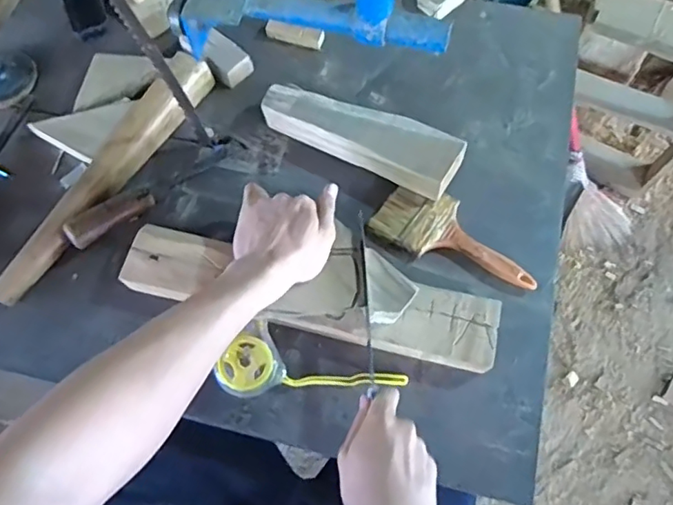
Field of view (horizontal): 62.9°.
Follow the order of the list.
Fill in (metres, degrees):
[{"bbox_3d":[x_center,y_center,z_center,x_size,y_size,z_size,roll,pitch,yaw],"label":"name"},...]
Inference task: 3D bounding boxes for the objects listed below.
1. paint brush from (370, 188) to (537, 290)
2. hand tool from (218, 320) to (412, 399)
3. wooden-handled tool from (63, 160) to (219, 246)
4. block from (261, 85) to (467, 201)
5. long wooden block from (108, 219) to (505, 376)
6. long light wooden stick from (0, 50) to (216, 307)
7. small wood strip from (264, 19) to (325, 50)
[{"bbox_3d":[0.135,-0.013,0.625,0.187,0.022,0.081,33,71,14],"label":"paint brush"},{"bbox_3d":[-0.027,0.106,0.570,0.189,0.030,0.071,-4,66,0],"label":"hand tool"},{"bbox_3d":[-0.217,-0.071,0.648,0.206,0.023,0.026,-36,72,-27],"label":"wooden-handled tool"},{"bbox_3d":[0.027,-0.141,0.666,0.246,0.052,0.071,27,69,12],"label":"block"},{"bbox_3d":[-0.030,0.041,0.572,0.391,0.039,0.079,11,70,6],"label":"long wooden block"},{"bbox_3d":[-0.272,-0.093,0.655,0.055,0.042,0.364,28,70,13],"label":"long light wooden stick"},{"bbox_3d":[-0.056,-0.298,0.749,0.078,0.021,0.021,12,67,6],"label":"small wood strip"}]

